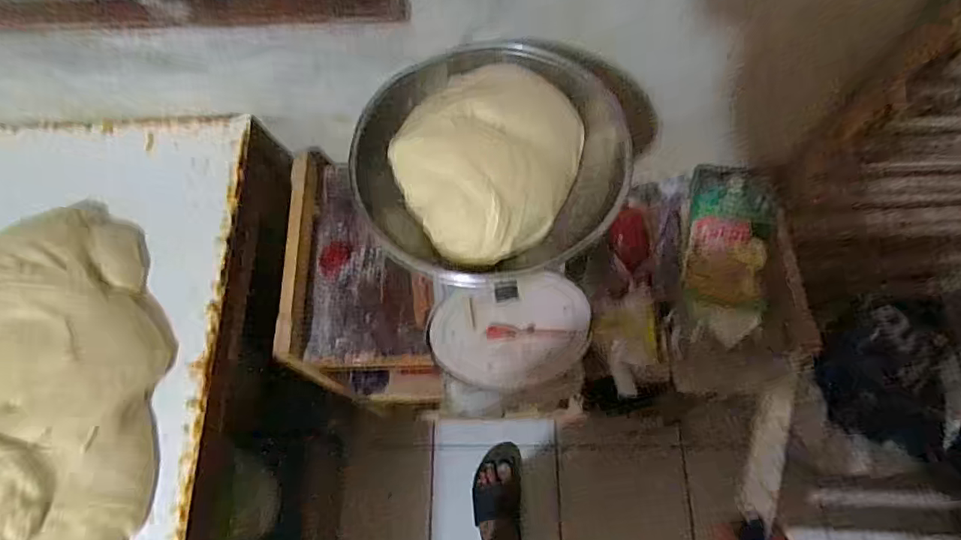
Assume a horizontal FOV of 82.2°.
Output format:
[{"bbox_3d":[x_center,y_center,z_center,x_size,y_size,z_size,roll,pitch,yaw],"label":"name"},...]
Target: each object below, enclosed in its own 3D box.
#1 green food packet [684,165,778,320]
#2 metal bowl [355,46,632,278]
[{"bbox_3d":[0.368,-0.046,0.833,0.118,0.050,0.211,10,86,6],"label":"green food packet"},{"bbox_3d":[0.012,-0.104,0.504,0.232,0.082,0.223,-1,69,2],"label":"metal bowl"}]

